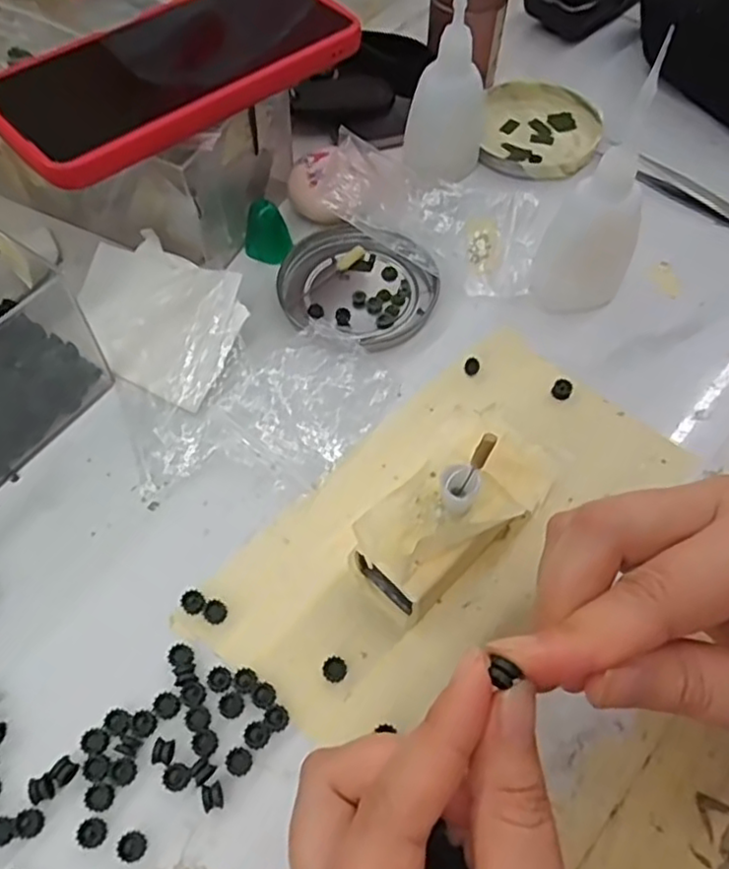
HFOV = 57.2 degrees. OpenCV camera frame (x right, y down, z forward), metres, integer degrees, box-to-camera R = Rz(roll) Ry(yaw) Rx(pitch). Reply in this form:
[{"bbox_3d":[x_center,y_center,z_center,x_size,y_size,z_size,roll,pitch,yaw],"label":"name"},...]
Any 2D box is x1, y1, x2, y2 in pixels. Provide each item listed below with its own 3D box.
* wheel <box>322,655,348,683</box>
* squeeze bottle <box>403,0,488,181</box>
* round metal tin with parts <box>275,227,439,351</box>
[{"bbox_3d":[-0.011,0.087,0.247,0.009,0.004,0.009,0,60,0],"label":"wheel"},{"bbox_3d":[0.045,-0.181,0.341,0.039,0.105,0.033,13,61,7],"label":"squeeze bottle"},{"bbox_3d":[-0.007,-0.073,0.339,0.075,0.009,0.069,0,60,0],"label":"round metal tin with parts"}]

